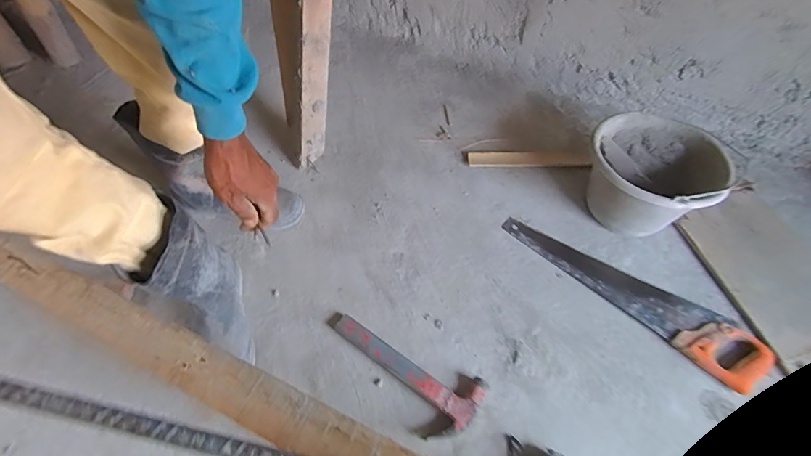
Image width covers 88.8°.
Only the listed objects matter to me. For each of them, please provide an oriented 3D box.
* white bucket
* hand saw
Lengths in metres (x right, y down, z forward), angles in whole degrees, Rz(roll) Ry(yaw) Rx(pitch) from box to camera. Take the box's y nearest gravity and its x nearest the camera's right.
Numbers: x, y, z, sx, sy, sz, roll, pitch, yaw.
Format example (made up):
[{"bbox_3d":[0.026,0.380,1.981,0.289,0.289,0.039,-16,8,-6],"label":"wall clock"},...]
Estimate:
[{"bbox_3d":[0.478,-0.098,0.831,0.228,0.180,0.237,0,58,0],"label":"white bucket"},{"bbox_3d":[0.419,0.101,0.789,0.483,0.032,0.106,39,65,23],"label":"hand saw"}]

